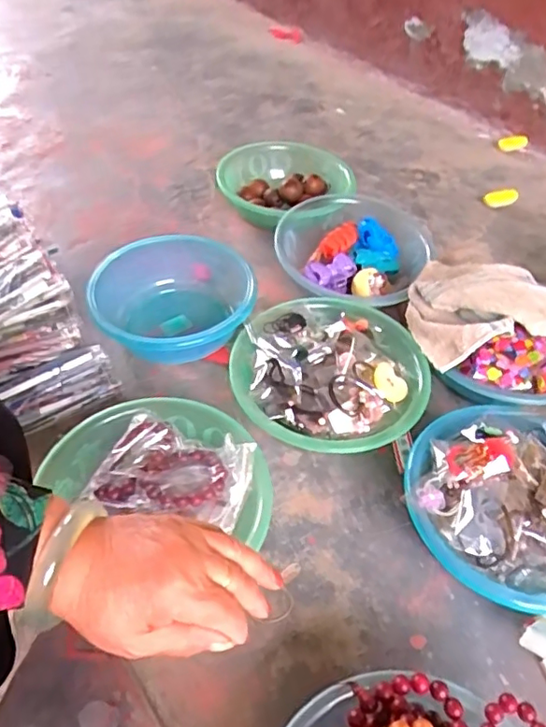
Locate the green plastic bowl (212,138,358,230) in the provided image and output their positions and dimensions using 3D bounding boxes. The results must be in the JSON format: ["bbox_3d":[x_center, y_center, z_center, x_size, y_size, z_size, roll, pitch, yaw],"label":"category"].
[{"bbox_3d":[0.023,-0.307,0.970,0.215,0.078,0.199,2,48,-3],"label":"green plastic bowl"}]

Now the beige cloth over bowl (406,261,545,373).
[{"bbox_3d":[0.278,-0.091,0.736,0.216,0.051,0.184,-7,49,-11],"label":"beige cloth over bowl"}]

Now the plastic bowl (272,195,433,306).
[{"bbox_3d":[0.121,-0.172,0.861,0.207,0.078,0.225,2,48,-3],"label":"plastic bowl"}]

